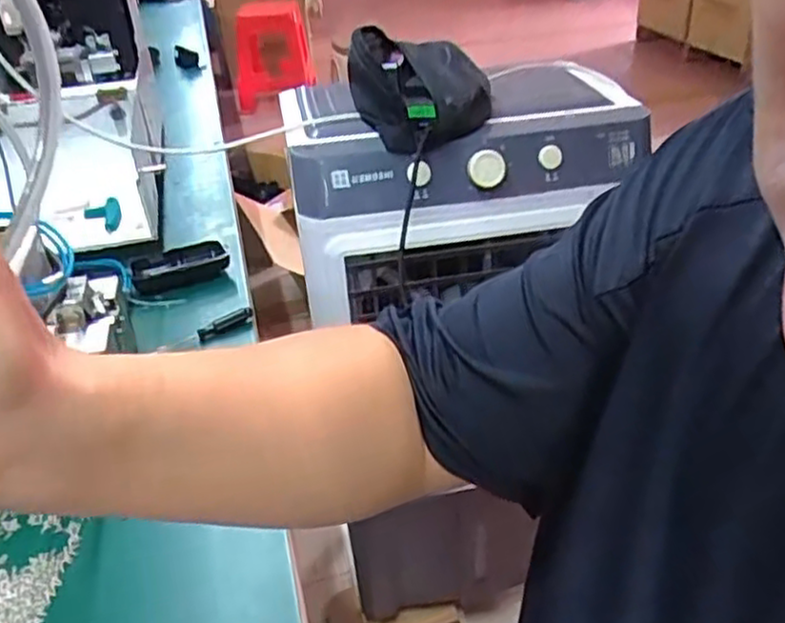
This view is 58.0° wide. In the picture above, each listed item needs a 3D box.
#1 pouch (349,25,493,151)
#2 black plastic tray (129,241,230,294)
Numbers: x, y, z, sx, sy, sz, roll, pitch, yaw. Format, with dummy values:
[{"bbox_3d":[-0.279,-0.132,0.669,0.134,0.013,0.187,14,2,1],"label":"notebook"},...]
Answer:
[{"bbox_3d":[0.031,-0.261,0.810,0.155,0.093,0.188,-8,34,-6],"label":"pouch"},{"bbox_3d":[-0.250,-0.055,0.827,0.107,0.022,0.063,-18,36,-20],"label":"black plastic tray"}]

